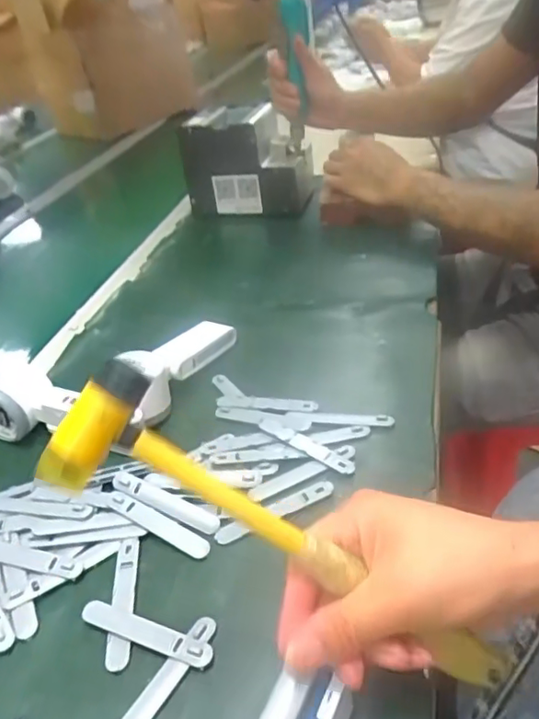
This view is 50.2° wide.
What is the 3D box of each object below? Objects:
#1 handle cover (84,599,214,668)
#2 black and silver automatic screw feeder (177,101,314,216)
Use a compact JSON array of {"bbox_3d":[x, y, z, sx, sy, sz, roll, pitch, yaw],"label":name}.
[{"bbox_3d":[-0.078,0.170,0.361,0.093,0.006,0.015,8,39,23],"label":"handle cover"},{"bbox_3d":[-0.026,-0.317,0.933,0.197,0.153,0.131,4,37,16],"label":"black and silver automatic screw feeder"}]

